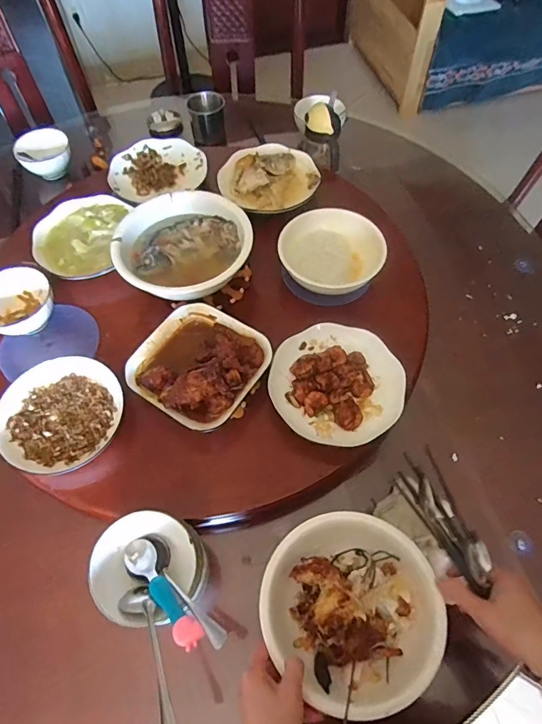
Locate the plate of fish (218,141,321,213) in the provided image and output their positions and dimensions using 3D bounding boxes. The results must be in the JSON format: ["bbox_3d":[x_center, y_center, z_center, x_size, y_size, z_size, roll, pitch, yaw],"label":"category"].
[{"bbox_3d":[-0.003,-0.351,0.863,0.174,0.037,0.152,-29,64,-19],"label":"plate of fish"}]

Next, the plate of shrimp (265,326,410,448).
[{"bbox_3d":[0.090,0.029,0.647,0.175,0.038,0.183,2,58,-3],"label":"plate of shrimp"}]

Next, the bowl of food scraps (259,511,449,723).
[{"bbox_3d":[0.088,0.277,0.519,0.196,0.069,0.182,2,58,-3],"label":"bowl of food scraps"}]

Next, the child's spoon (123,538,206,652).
[{"bbox_3d":[-0.117,0.244,0.487,0.032,0.018,0.142,-36,40,-22],"label":"child's spoon"}]

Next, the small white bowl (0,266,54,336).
[{"bbox_3d":[-0.397,-0.087,0.715,0.108,0.062,0.114,2,58,-3],"label":"small white bowl"}]

